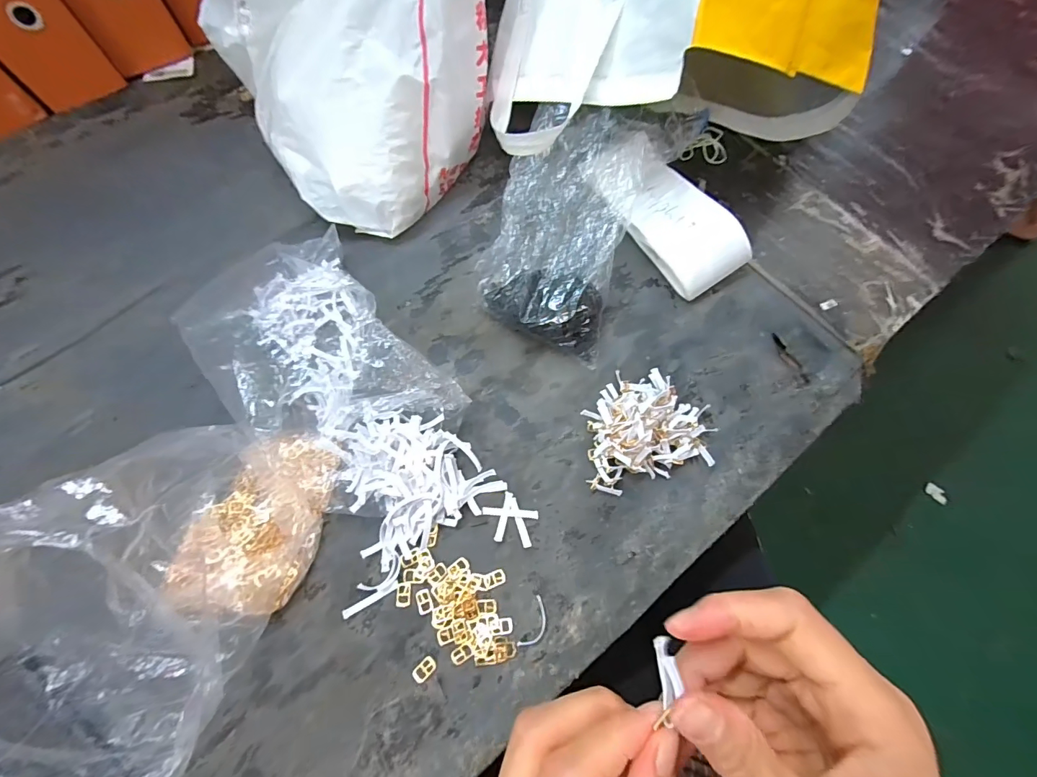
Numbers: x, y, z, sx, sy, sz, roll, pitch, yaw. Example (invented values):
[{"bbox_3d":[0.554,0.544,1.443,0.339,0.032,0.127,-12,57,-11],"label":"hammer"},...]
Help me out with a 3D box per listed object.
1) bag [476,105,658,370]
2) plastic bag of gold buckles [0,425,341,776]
[{"bbox_3d":[0.044,-0.167,0.449,0.142,0.088,0.237,17,71,6],"label":"bag"},{"bbox_3d":[-0.222,0.110,0.273,0.109,0.230,0.188,-1,71,0],"label":"plastic bag of gold buckles"}]

